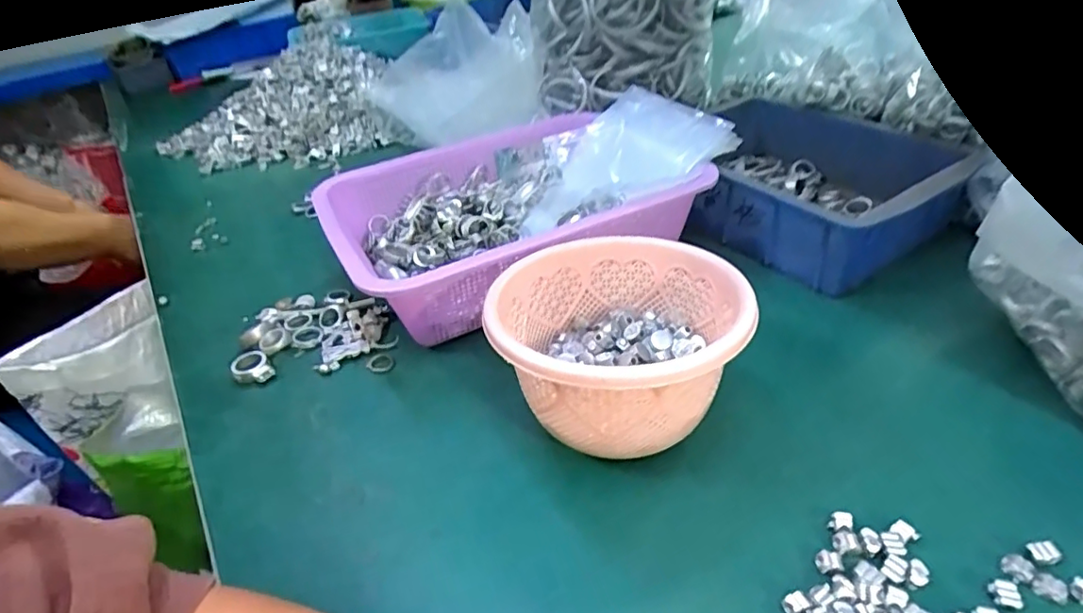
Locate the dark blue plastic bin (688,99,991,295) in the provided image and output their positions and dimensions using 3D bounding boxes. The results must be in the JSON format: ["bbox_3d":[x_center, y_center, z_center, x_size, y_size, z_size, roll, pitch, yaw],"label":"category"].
[{"bbox_3d":[0.233,-0.114,0.546,0.183,0.074,0.250,-26,39,-23],"label":"dark blue plastic bin"}]

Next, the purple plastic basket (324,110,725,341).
[{"bbox_3d":[-0.032,-0.075,0.520,0.291,0.085,0.229,-22,38,-19],"label":"purple plastic basket"}]

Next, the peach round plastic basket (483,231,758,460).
[{"bbox_3d":[0.047,0.028,0.357,0.141,0.096,0.143,-5,36,4],"label":"peach round plastic basket"}]

